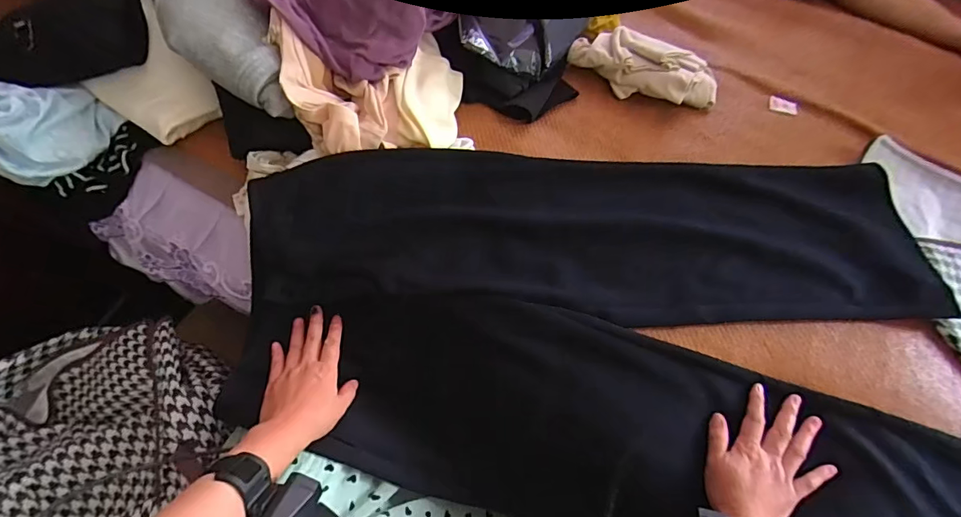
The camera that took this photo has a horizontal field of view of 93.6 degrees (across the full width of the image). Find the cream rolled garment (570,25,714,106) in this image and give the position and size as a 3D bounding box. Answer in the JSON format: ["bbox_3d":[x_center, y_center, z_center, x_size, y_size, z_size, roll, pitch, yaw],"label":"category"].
[{"bbox_3d":[0.270,-0.318,0.737,0.238,0.063,0.106,23,66,10],"label":"cream rolled garment"}]

